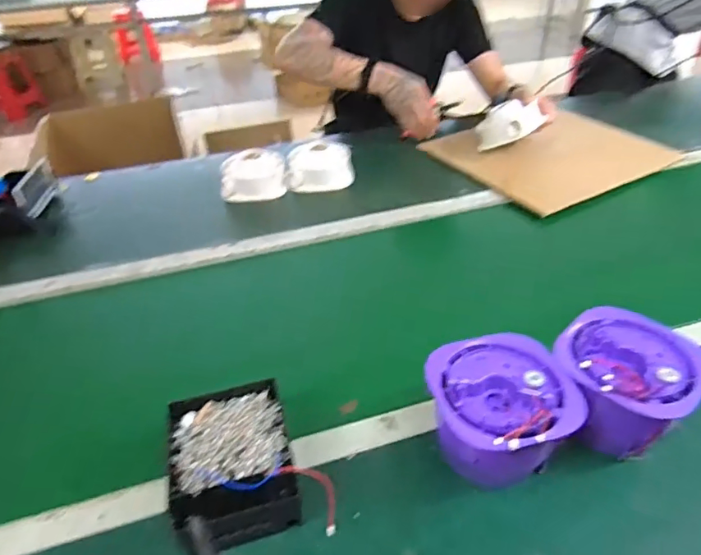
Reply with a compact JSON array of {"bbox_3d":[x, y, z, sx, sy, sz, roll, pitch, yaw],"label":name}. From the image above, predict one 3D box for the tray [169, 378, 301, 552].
[{"bbox_3d":[-0.121,0.195,0.525,0.115,0.071,0.156,-11,39,-11],"label":"tray"}]

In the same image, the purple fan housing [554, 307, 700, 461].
[{"bbox_3d":[0.302,0.124,0.566,0.140,0.103,0.138,-27,44,-28],"label":"purple fan housing"}]

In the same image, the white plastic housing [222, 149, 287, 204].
[{"bbox_3d":[-0.203,-0.218,1.054,0.133,0.071,0.118,-2,38,1],"label":"white plastic housing"}]

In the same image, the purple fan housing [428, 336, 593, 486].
[{"bbox_3d":[0.158,0.146,0.544,0.136,0.100,0.141,-11,39,-10],"label":"purple fan housing"}]

